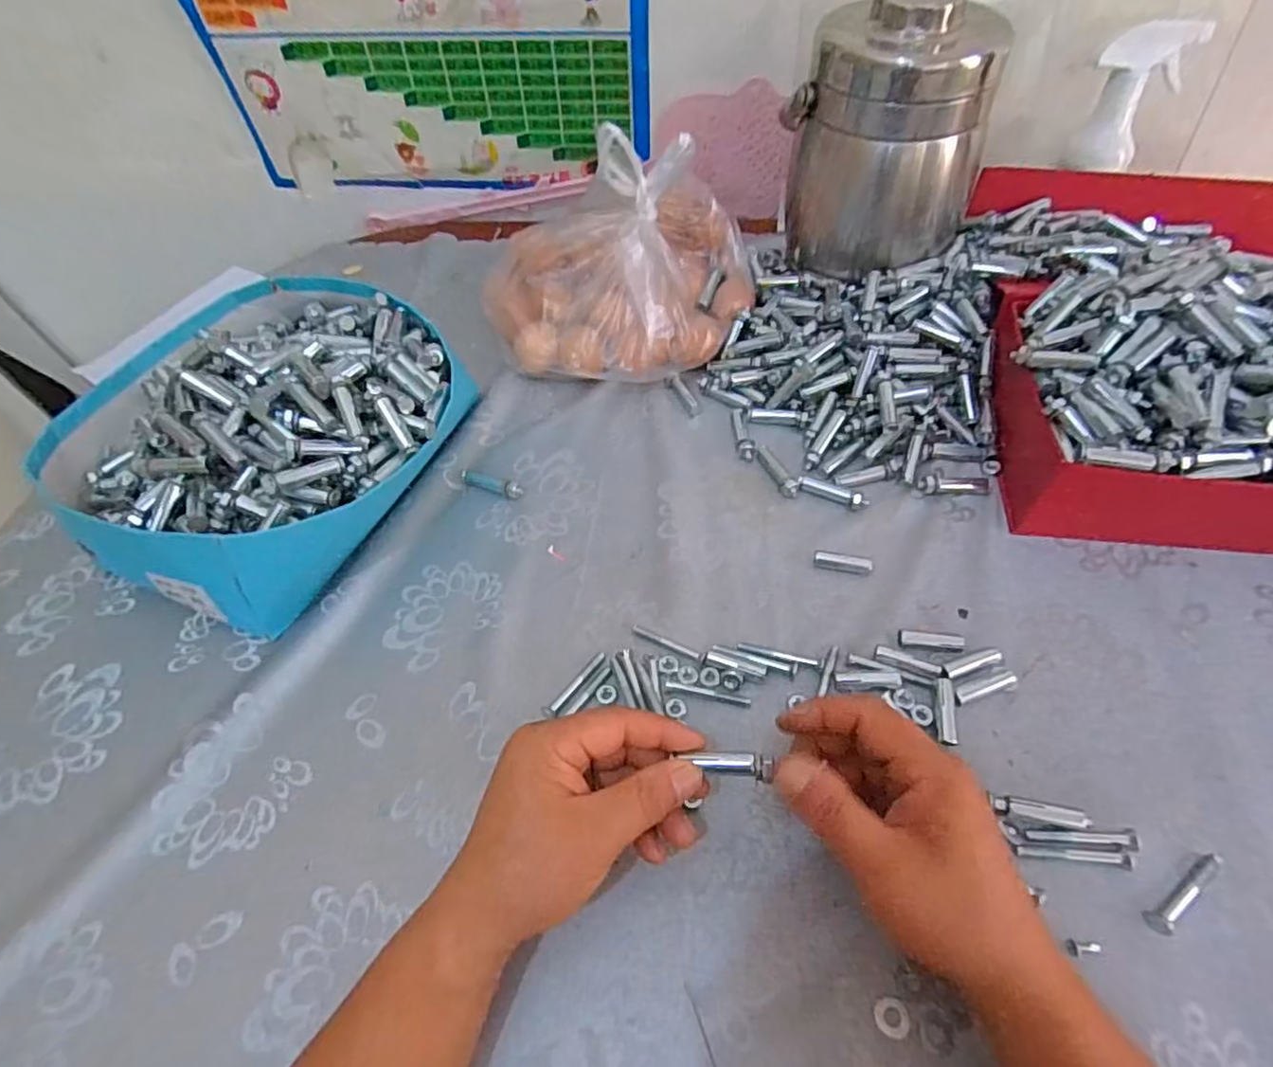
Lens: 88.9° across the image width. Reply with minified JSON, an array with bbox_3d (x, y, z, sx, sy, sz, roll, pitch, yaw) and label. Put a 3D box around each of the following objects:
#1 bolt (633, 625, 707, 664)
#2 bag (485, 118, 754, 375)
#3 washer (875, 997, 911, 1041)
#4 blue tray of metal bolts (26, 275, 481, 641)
[{"bbox_3d":[0.022,0.073,0.436,0.055,0.007,0.007,25,59,20],"label":"bolt"},{"bbox_3d":[-0.015,-0.245,0.581,0.237,0.157,0.182,3,54,6],"label":"bag"},{"bbox_3d":[0.124,0.235,0.314,0.016,0.004,0.016,-2,54,3],"label":"washer"},{"bbox_3d":[-0.289,-0.093,0.518,0.284,0.114,0.293,34,63,25],"label":"blue tray of metal bolts"}]

